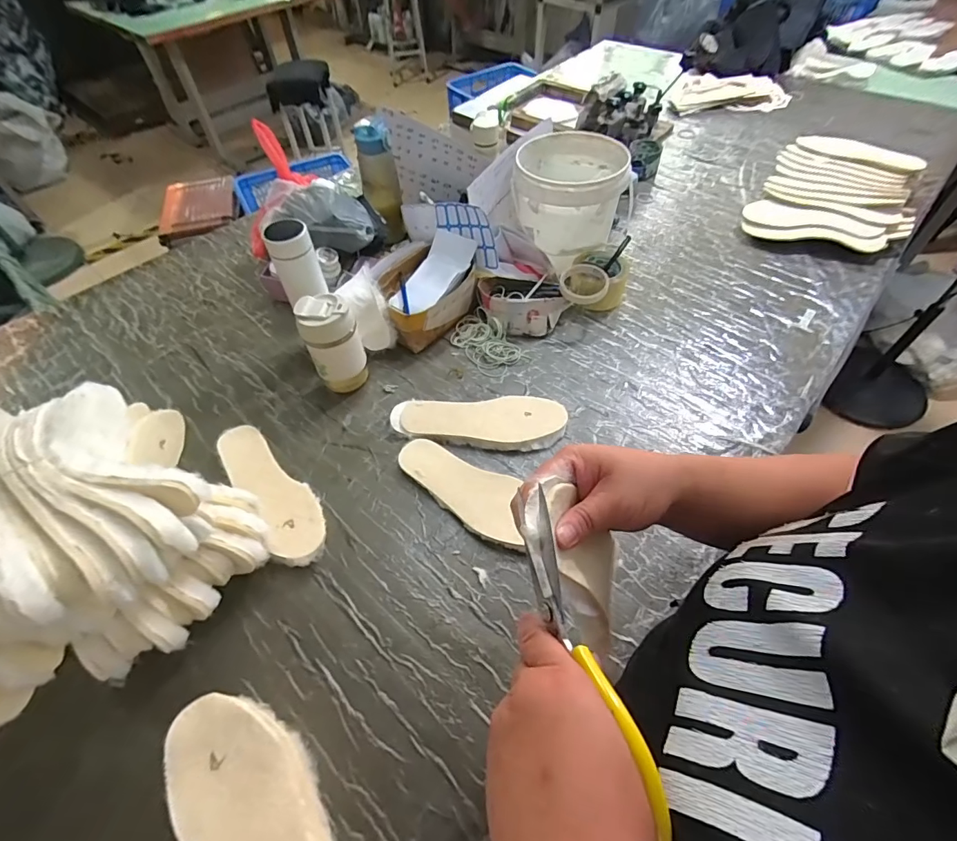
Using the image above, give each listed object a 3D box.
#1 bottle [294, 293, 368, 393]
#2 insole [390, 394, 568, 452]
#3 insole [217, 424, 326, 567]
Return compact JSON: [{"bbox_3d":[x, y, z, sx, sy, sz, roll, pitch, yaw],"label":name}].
[{"bbox_3d":[-0.233,-0.121,0.738,0.080,0.157,0.072,-12,54,-7],"label":"bottle"},{"bbox_3d":[0.000,0.003,0.716,0.268,0.030,0.095,0,53,2],"label":"insole"},{"bbox_3d":[-0.295,0.098,0.651,0.080,0.028,0.264,-34,60,-22],"label":"insole"}]

